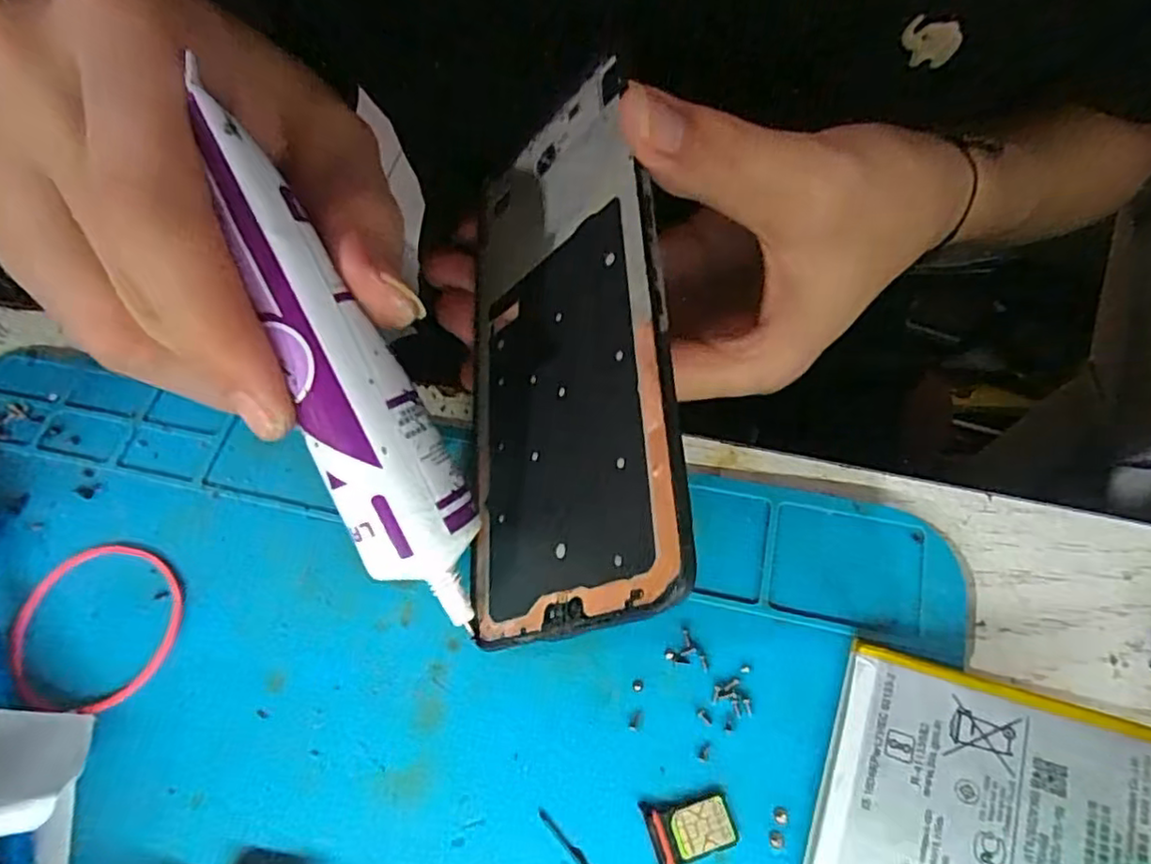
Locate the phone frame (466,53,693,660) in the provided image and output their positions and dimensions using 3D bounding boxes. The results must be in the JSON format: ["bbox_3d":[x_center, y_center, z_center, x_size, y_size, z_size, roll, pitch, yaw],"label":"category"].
[{"bbox_3d":[-0.006,-0.026,0.167,0.004,0.069,0.148,18,58,-37],"label":"phone frame"}]

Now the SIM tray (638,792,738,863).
[{"bbox_3d":[0.025,0.085,0.141,0.018,0.004,0.013,-18,64,-4],"label":"SIM tray"}]

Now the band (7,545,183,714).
[{"bbox_3d":[-0.124,0.049,0.168,0.042,0.004,0.041,-2,64,4],"label":"band"}]

